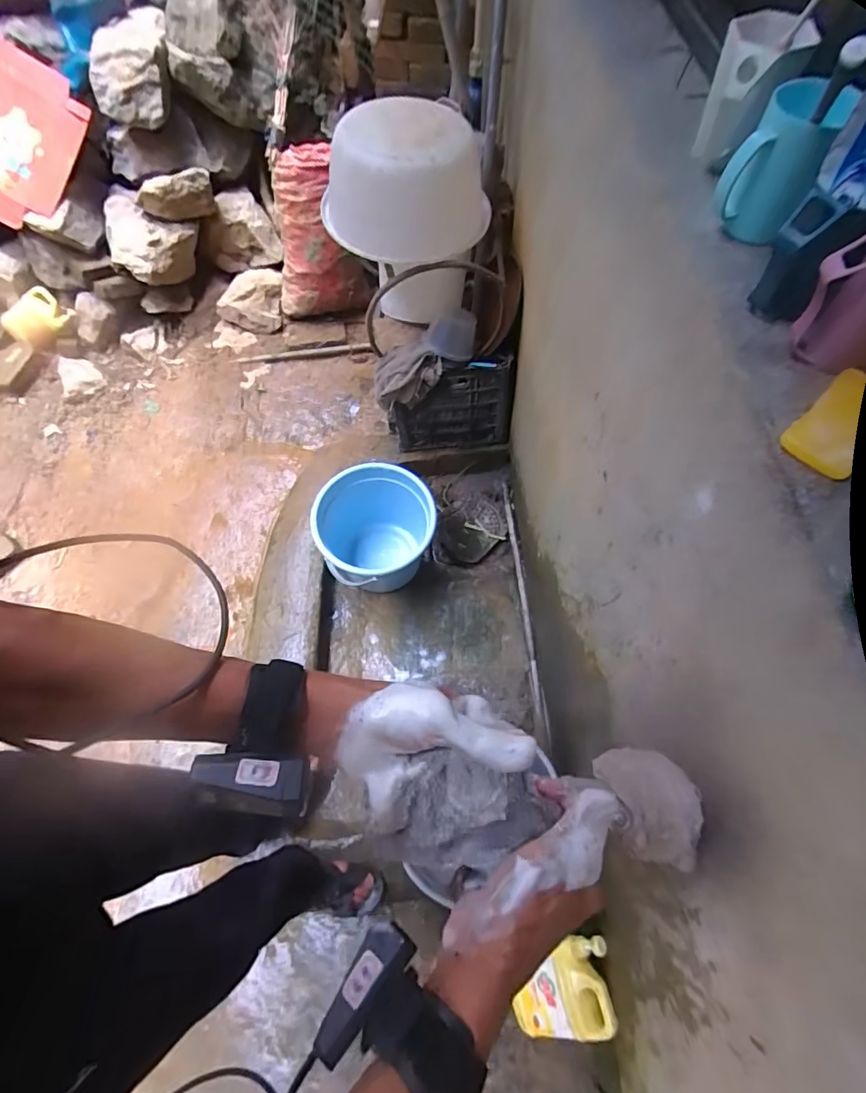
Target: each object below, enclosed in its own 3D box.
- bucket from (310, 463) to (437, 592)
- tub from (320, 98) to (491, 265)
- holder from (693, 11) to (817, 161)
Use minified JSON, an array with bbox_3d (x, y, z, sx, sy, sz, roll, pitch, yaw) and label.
[{"bbox_3d":[-0.160,-0.019,1.371,0.320,0.282,0.316,0,65,0],"label":"bucket"},{"bbox_3d":[-0.052,-0.804,1.091,0.341,0.208,0.301,34,70,15],"label":"tub"},{"bbox_3d":[0.325,-0.475,0.511,0.074,0.115,0.077,22,67,10],"label":"holder"}]

